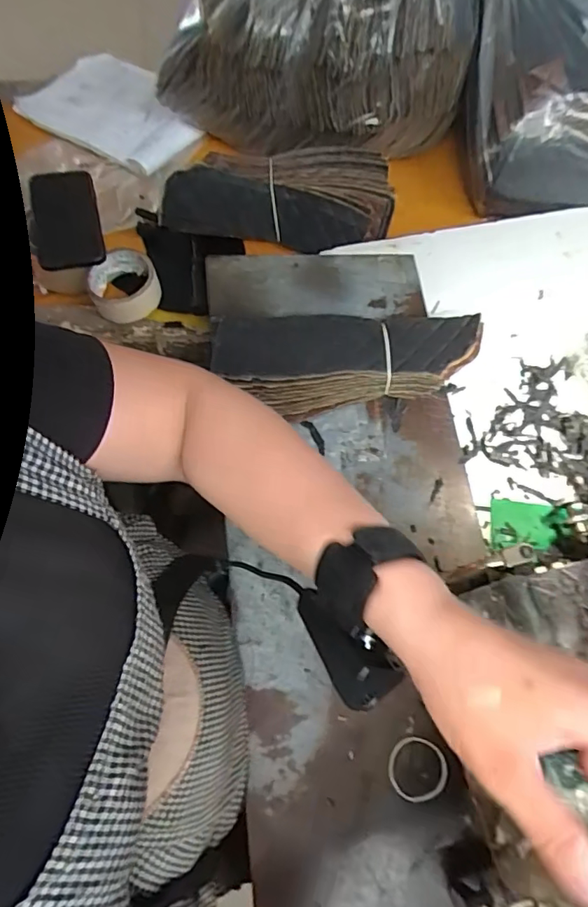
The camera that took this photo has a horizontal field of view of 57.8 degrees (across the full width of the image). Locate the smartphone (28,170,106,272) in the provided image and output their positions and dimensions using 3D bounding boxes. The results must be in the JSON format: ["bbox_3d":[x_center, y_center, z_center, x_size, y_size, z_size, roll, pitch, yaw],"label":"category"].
[{"bbox_3d":[-0.278,-0.286,0.651,0.074,0.011,0.128,-8,84,-15],"label":"smartphone"}]

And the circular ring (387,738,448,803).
[{"bbox_3d":[0.105,0.266,0.448,0.051,0.004,0.047,0,67,-1],"label":"circular ring"}]

